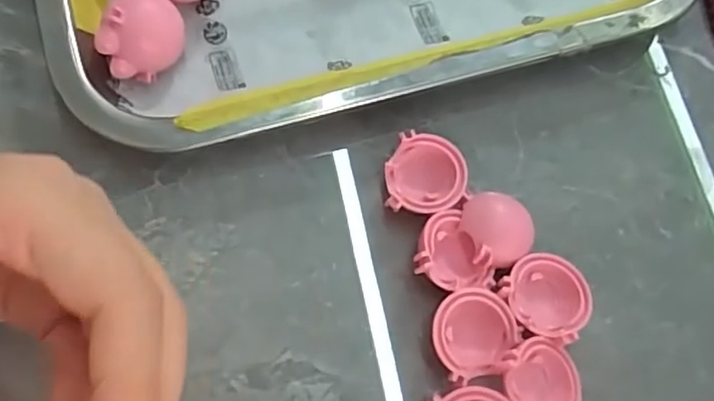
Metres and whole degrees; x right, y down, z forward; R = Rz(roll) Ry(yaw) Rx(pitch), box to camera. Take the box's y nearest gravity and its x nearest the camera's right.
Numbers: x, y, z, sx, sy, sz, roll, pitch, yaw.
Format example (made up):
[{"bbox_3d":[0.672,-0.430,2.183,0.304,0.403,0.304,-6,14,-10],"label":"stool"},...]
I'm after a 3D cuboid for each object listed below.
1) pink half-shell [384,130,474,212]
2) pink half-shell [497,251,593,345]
[{"bbox_3d":[0.026,-0.008,0.231,0.029,0.014,0.029,4,74,-4],"label":"pink half-shell"},{"bbox_3d":[0.067,0.034,0.223,0.030,0.020,0.028,1,74,-4],"label":"pink half-shell"}]

